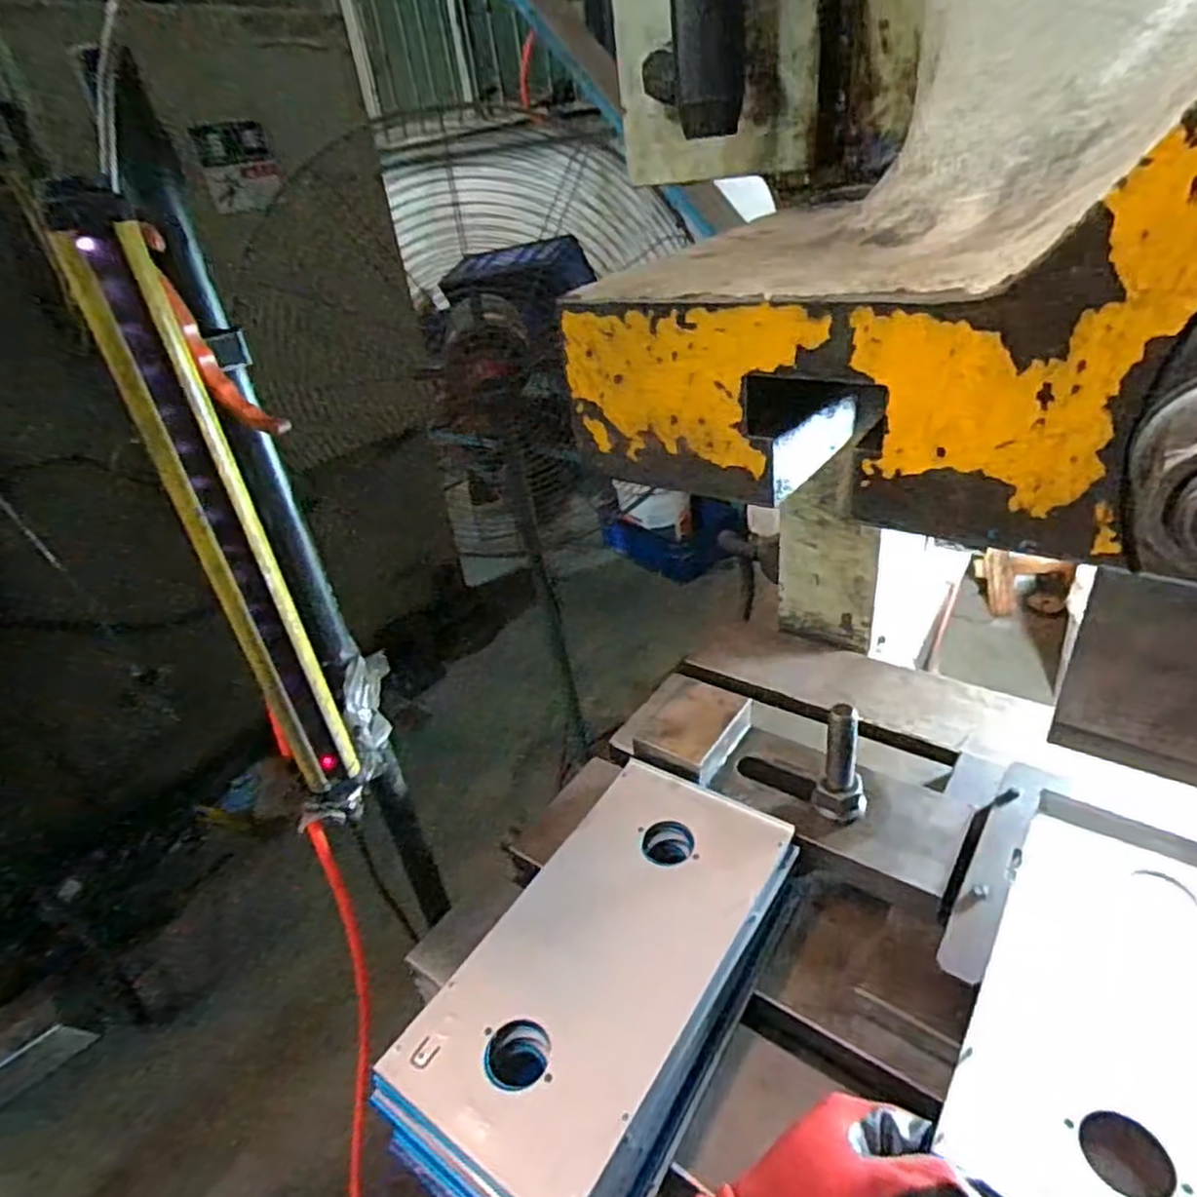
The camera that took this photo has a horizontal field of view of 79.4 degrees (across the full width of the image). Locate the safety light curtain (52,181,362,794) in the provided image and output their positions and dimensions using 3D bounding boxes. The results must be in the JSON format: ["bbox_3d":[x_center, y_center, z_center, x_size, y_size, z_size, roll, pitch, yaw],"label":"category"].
[{"bbox_3d":[-0.211,-0.032,0.420,0.048,0.344,0.066,-19,33,-19],"label":"safety light curtain"}]

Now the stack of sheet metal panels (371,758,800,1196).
[{"bbox_3d":[0.006,0.253,0.485,0.158,0.061,0.301,15,37,32],"label":"stack of sheet metal panels"}]

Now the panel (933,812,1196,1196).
[{"bbox_3d":[0.300,0.235,0.402,0.144,0.010,0.253,17,39,34],"label":"panel"}]

